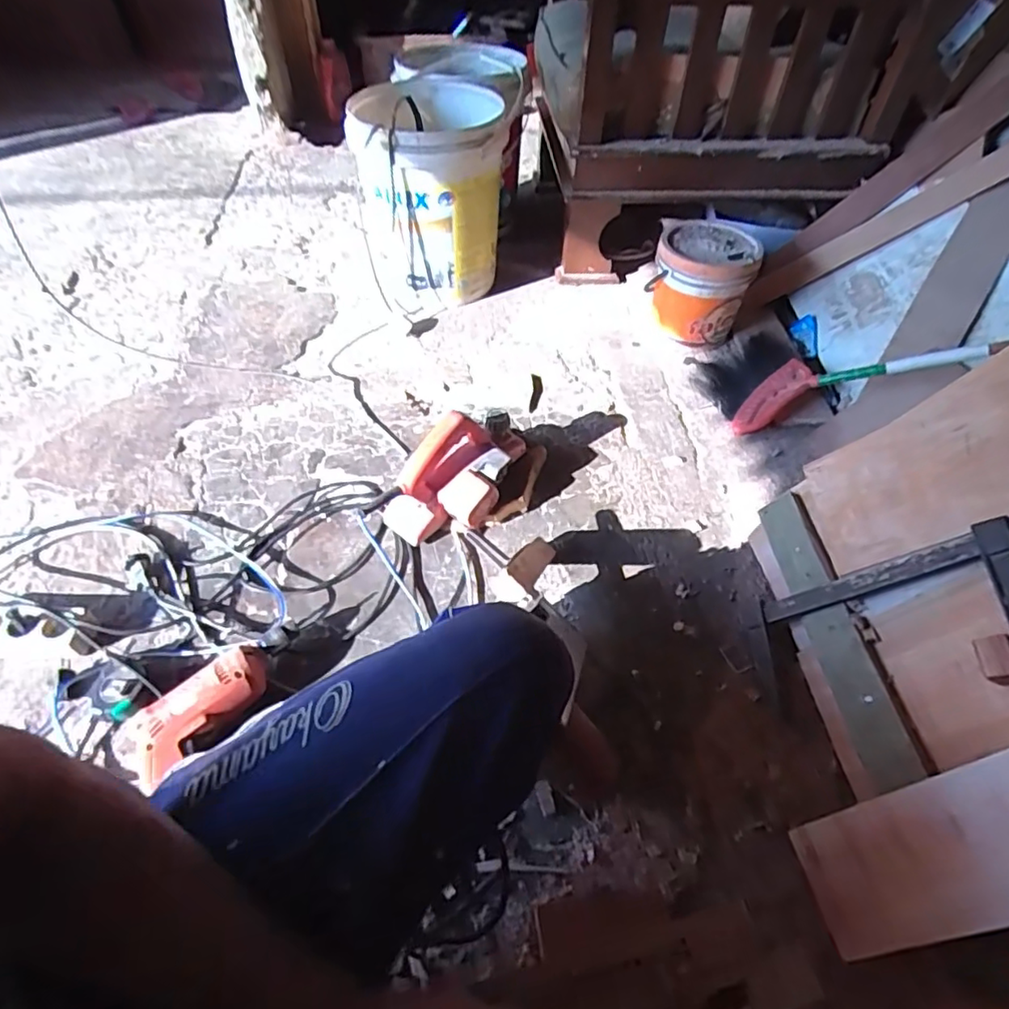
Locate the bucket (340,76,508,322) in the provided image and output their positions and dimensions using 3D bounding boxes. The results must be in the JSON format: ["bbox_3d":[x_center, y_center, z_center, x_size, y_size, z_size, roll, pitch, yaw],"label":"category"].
[{"bbox_3d":[-0.157,-0.679,1.347,0.304,0.380,0.344,-4,50,-4],"label":"bucket"}]

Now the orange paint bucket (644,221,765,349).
[{"bbox_3d":[0.410,-0.461,1.276,0.202,0.194,0.177,17,52,13],"label":"orange paint bucket"}]

